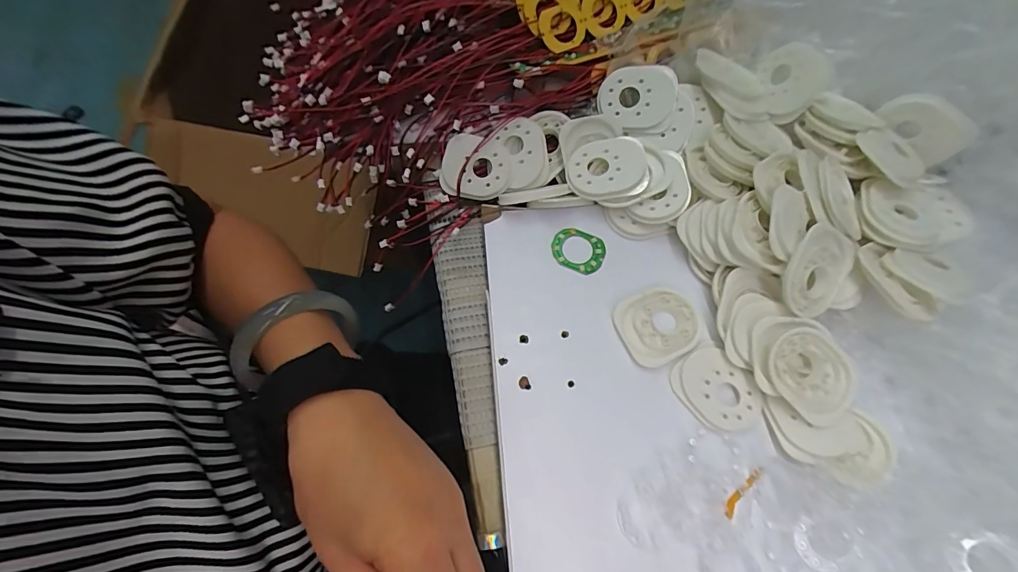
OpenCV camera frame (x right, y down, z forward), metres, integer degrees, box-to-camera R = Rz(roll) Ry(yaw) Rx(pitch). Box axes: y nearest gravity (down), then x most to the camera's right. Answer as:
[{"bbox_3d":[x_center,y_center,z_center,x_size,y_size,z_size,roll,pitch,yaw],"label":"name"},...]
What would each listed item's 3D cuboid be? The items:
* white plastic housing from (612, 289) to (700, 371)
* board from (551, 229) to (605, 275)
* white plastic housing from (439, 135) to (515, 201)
[{"bbox_3d":[0.103,0.027,0.300,0.055,0.004,0.048,-20,73,-9],"label":"white plastic housing"},{"bbox_3d":[0.051,-0.026,0.319,0.039,0.004,0.030,17,71,4],"label":"board"},{"bbox_3d":[-0.027,-0.094,0.344,0.058,0.011,0.050,6,92,8],"label":"white plastic housing"}]

